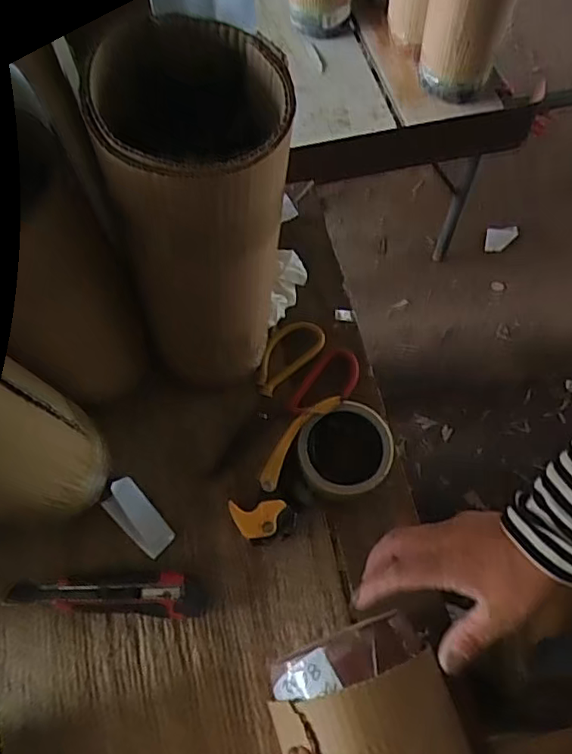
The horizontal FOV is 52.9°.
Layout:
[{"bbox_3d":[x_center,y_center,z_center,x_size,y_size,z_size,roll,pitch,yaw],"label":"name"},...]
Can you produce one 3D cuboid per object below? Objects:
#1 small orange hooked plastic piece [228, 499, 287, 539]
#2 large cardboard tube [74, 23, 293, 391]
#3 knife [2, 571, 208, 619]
[{"bbox_3d":[-0.026,0.127,0.517,0.050,0.010,0.033,-3,65,-2],"label":"small orange hooked plastic piece"},{"bbox_3d":[-0.060,-0.100,0.483,0.118,0.338,0.140,-8,66,-4],"label":"large cardboard tube"},{"bbox_3d":[-0.169,0.202,0.543,0.185,0.015,0.037,3,65,1],"label":"knife"}]

